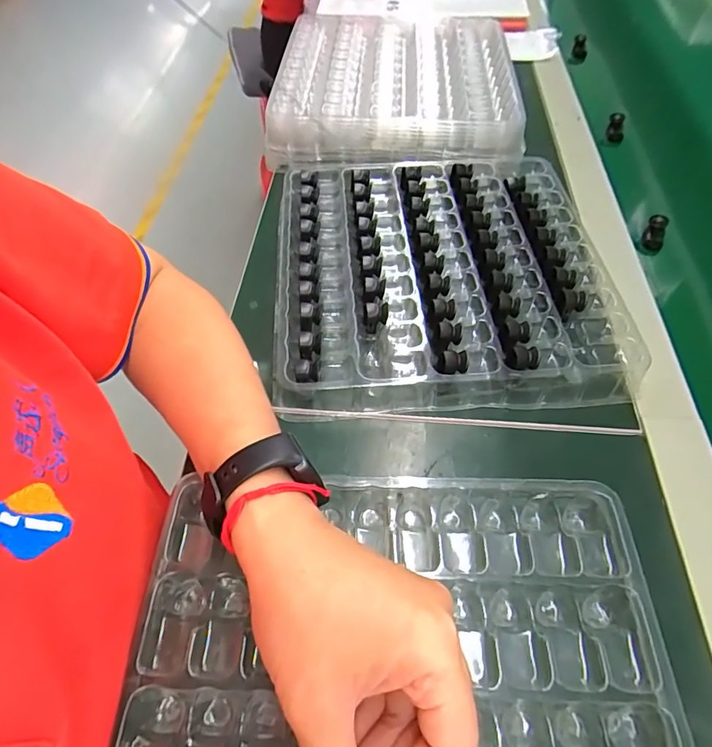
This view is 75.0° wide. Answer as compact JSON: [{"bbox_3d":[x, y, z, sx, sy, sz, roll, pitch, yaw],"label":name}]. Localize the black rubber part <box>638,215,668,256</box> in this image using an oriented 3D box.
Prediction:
[{"bbox_3d":[0.270,-0.125,0.421,0.016,0.034,0.014,10,18,8],"label":"black rubber part"}]

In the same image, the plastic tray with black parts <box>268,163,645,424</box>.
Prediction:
[{"bbox_3d":[0.065,-0.088,0.377,0.256,0.030,0.245,-3,56,-2],"label":"plastic tray with black parts"}]

